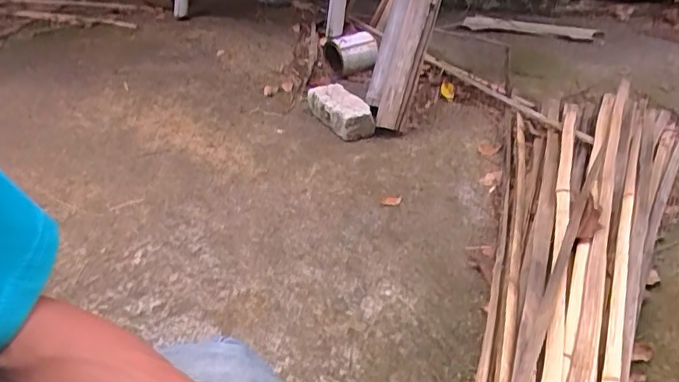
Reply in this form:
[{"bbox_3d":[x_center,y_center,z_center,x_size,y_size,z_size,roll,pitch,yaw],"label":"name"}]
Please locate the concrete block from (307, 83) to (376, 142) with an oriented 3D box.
[{"bbox_3d":[-0.004,-0.205,1.370,0.090,0.078,0.220,-21,39,-23],"label":"concrete block"}]

